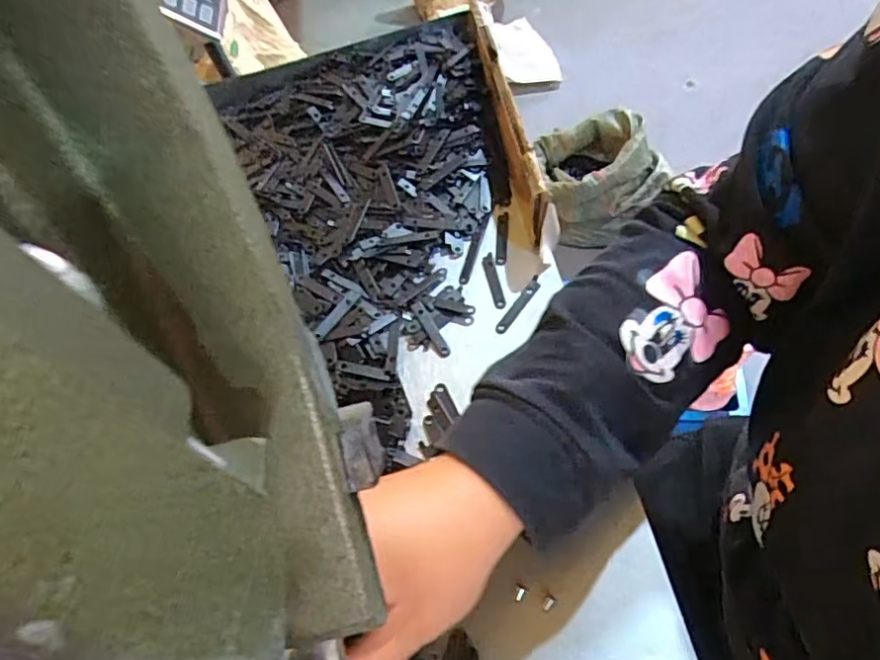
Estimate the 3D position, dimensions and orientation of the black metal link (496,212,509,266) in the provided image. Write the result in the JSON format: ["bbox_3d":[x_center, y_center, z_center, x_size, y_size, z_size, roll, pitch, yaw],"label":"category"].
[{"bbox_3d":[0.050,-0.075,0.472,0.009,0.004,0.056,-2,57,12],"label":"black metal link"}]

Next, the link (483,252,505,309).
[{"bbox_3d":[0.041,-0.038,0.444,0.009,0.004,0.052,-14,55,4],"label":"link"}]

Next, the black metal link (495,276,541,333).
[{"bbox_3d":[0.059,-0.019,0.428,0.011,0.007,0.053,29,68,28],"label":"black metal link"}]

